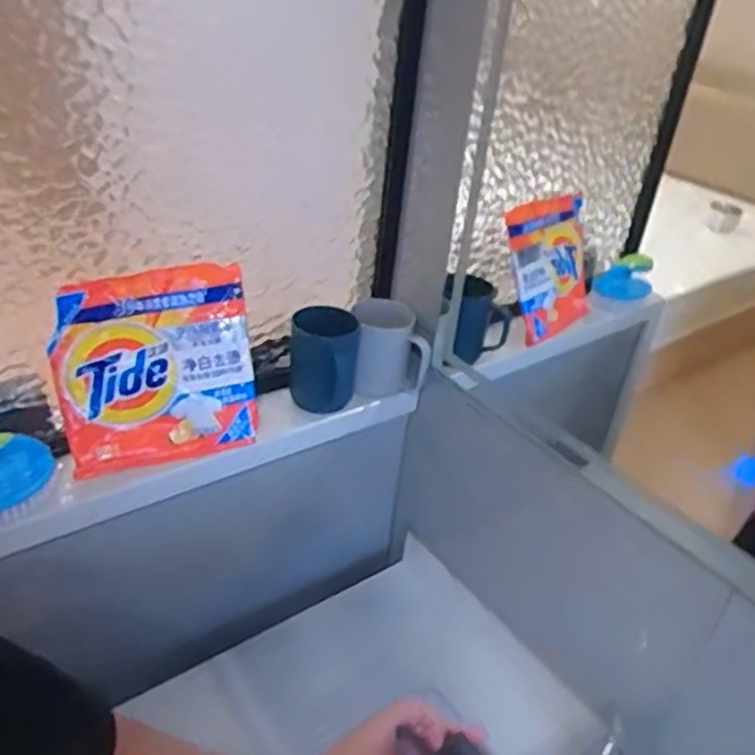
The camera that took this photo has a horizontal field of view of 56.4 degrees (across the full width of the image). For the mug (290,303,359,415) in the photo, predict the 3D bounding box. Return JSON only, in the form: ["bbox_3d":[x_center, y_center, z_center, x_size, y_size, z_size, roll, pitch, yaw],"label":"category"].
[{"bbox_3d":[-0.069,-0.023,0.896,0.086,0.120,0.095,1,32,-3],"label":"mug"}]

